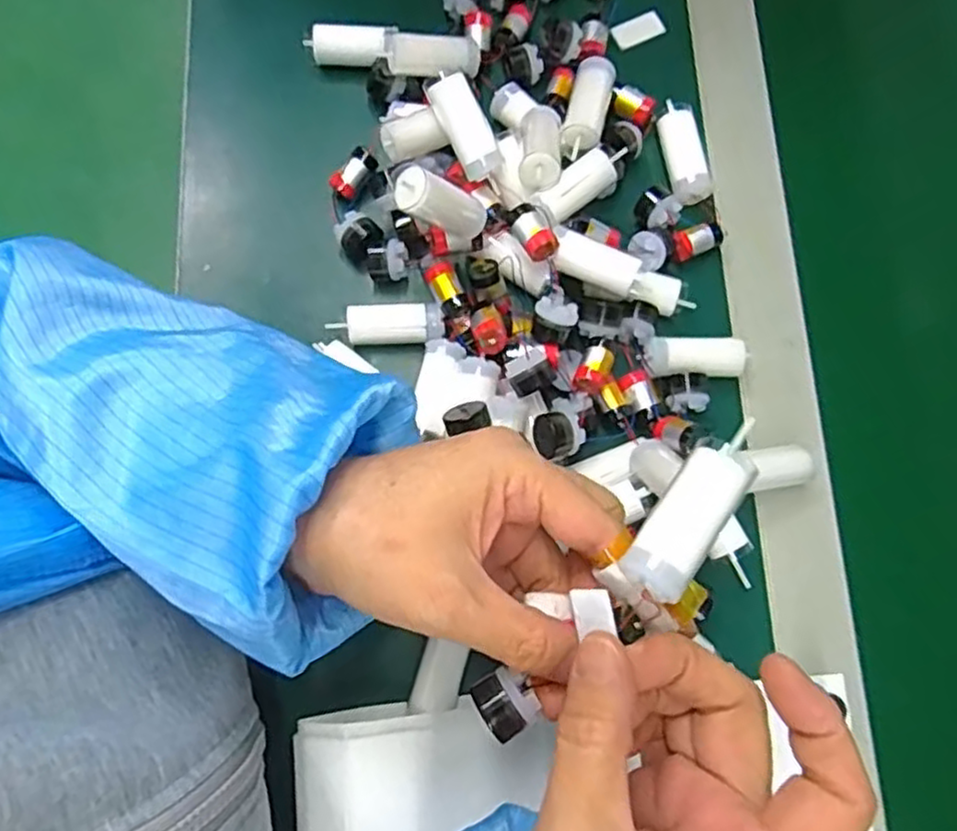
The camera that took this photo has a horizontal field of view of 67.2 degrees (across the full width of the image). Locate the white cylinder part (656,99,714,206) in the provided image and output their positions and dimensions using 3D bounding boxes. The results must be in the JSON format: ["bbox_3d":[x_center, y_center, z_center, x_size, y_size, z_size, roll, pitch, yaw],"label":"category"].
[{"bbox_3d":[0.113,-0.146,0.400,0.022,0.017,0.057,-11,78,-4],"label":"white cylinder part"}]

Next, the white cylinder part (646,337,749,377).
[{"bbox_3d":[0.113,-0.029,0.375,0.051,0.016,0.020,0,78,-1],"label":"white cylinder part"}]

